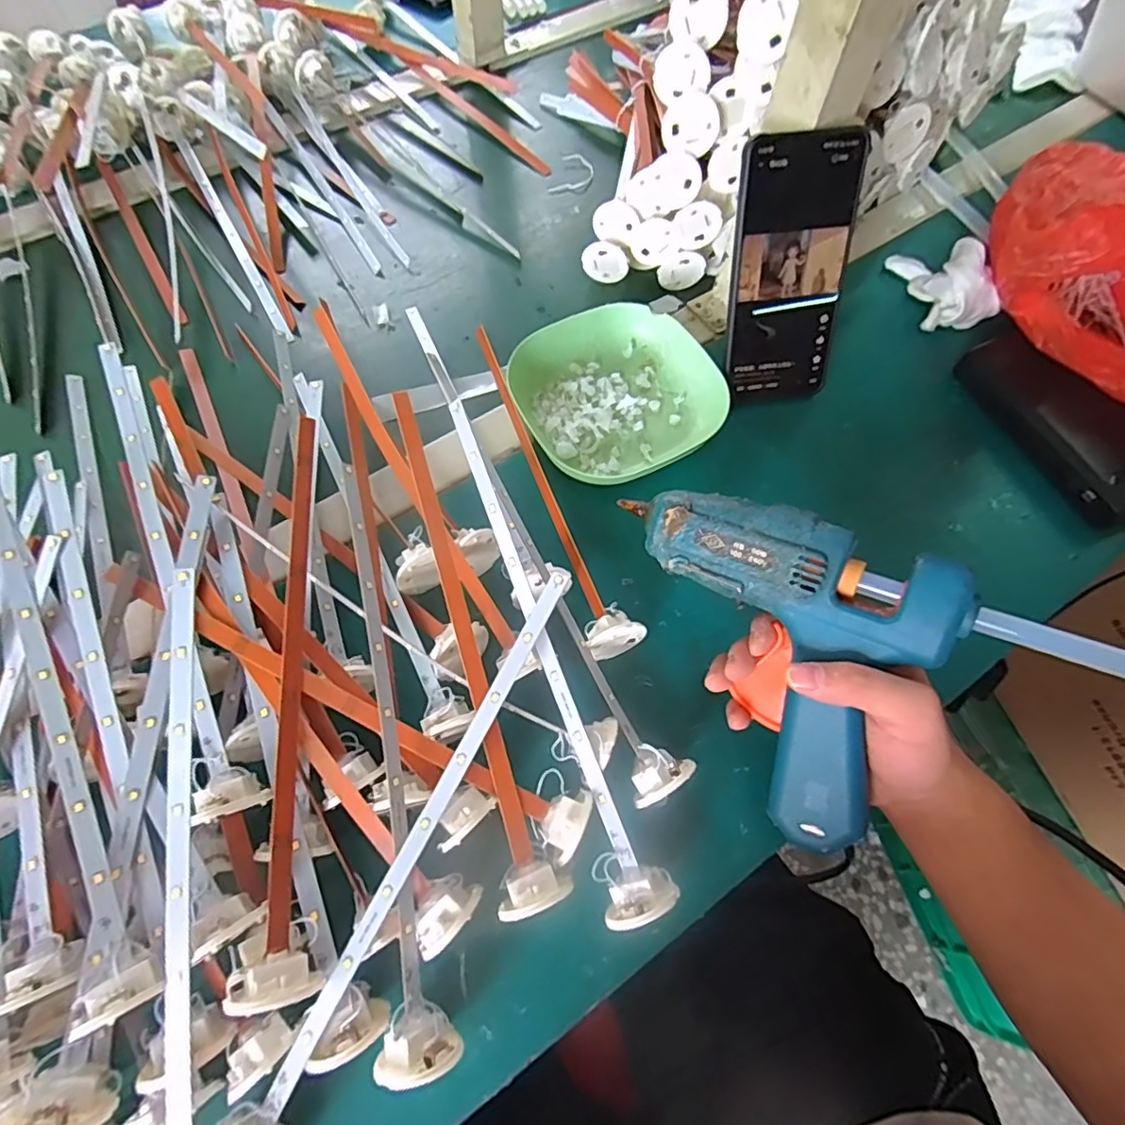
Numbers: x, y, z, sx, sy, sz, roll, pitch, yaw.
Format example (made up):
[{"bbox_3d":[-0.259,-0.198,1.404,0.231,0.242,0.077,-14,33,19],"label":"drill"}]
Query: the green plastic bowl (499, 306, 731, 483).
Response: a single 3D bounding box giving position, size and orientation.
[{"bbox_3d":[0.037,-0.124,0.434,0.135,0.029,0.132,-26,67,-11],"label":"green plastic bowl"}]

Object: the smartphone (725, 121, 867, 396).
[{"bbox_3d":[0.154,-0.190,0.398,0.079,0.160,0.005,-8,35,-3],"label":"smartphone"}]

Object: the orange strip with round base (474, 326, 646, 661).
[{"bbox_3d":[-0.017,-0.059,0.402,0.032,0.034,0.265,-21,66,-9],"label":"orange strip with round base"}]

